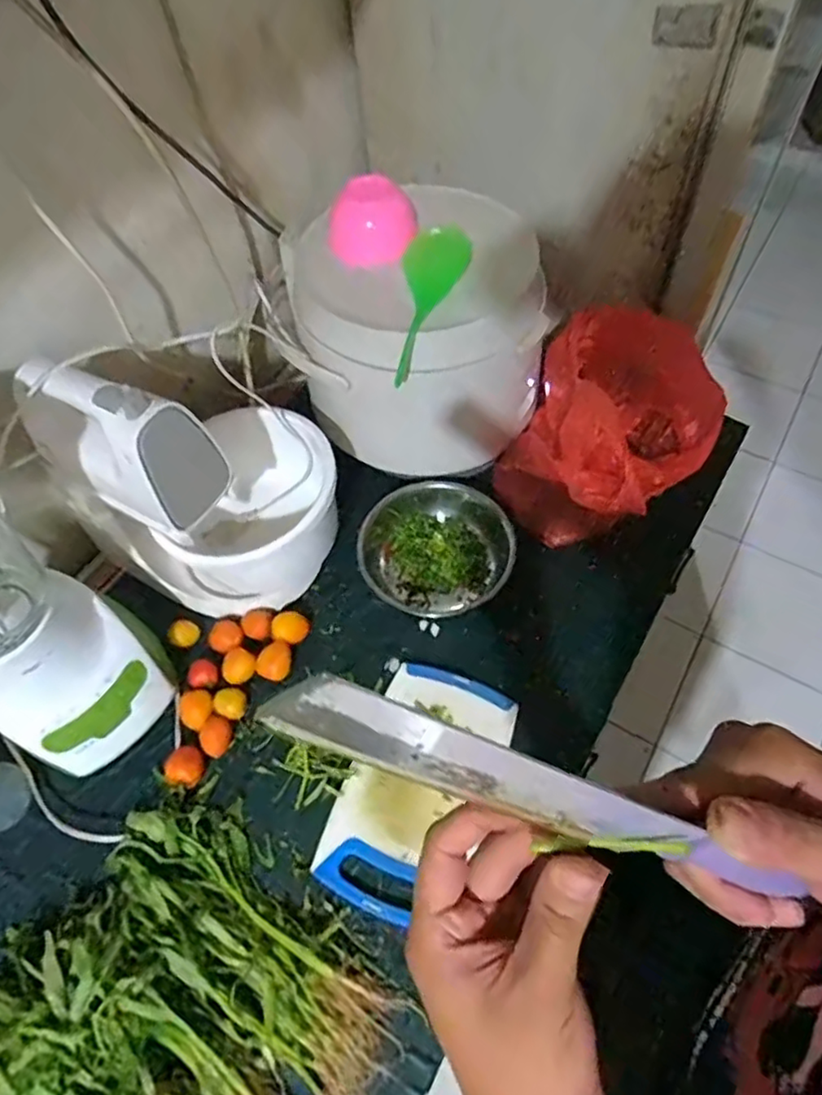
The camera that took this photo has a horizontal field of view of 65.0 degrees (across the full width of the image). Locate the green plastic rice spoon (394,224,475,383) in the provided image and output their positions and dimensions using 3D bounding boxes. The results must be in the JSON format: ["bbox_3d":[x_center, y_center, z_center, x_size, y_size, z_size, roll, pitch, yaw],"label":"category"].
[{"bbox_3d":[0.010,-0.249,0.665,0.066,0.039,0.191,15,76,12],"label":"green plastic rice spoon"}]

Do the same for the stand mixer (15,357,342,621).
[{"bbox_3d":[-0.220,-0.090,0.693,0.239,0.287,0.219,28,64,19],"label":"stand mixer"}]

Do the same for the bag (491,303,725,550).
[{"bbox_3d":[0.221,-0.130,0.756,0.196,0.178,0.220,38,68,23],"label":"bag"}]

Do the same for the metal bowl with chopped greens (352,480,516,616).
[{"bbox_3d":[0.028,0.002,0.769,0.175,0.081,0.169,-2,58,2],"label":"metal bowl with chopped greens"}]

